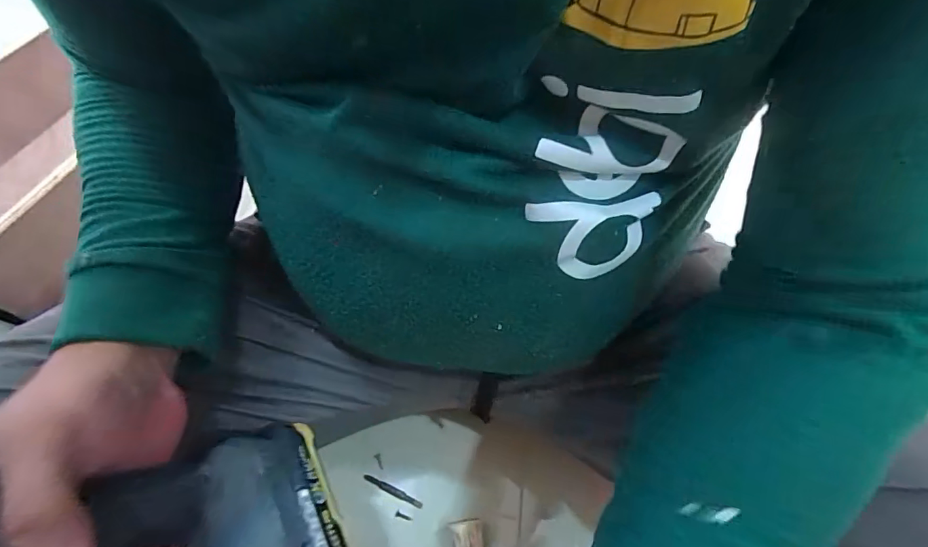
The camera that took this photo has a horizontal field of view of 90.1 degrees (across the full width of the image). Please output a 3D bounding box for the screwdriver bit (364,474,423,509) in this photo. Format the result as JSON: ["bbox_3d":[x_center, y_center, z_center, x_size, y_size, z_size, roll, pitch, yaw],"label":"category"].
[{"bbox_3d":[-0.069,0.211,0.451,0.064,0.004,0.008,22,60,13],"label":"screwdriver bit"}]

